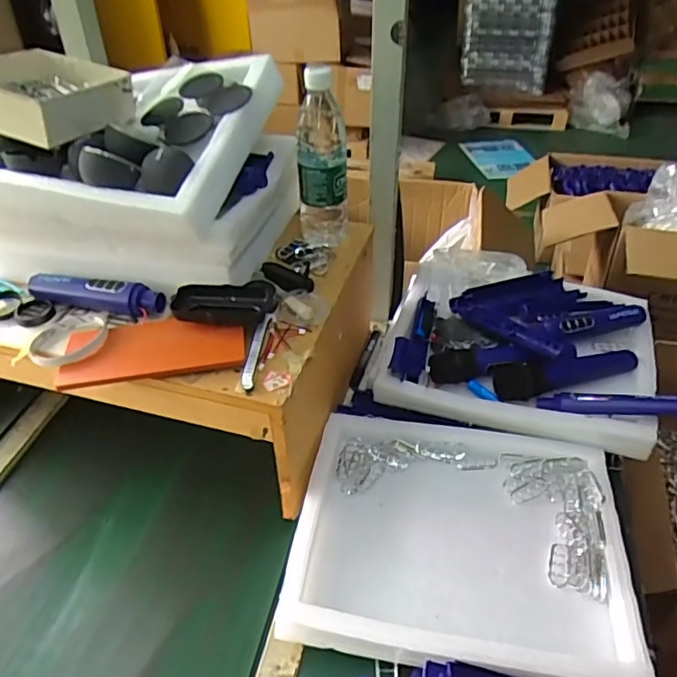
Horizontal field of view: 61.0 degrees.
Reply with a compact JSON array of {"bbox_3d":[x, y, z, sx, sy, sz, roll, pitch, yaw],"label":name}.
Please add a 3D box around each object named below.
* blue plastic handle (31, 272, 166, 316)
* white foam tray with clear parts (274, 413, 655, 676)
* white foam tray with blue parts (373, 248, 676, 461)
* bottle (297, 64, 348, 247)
[{"bbox_3d":[-0.291,-0.054,0.682,0.177,0.030,0.028,9,40,11],"label":"blue plastic handle"},{"bbox_3d":[0.134,0.226,0.654,0.346,0.063,0.282,5,38,8],"label":"white foam tray with clear parts"},{"bbox_3d":[0.265,0.001,0.836,0.379,0.076,0.301,12,40,16],"label":"white foam tray with blue parts"},{"bbox_3d":[-0.021,-0.229,0.754,0.065,0.218,0.055,-1,39,0],"label":"bottle"}]

